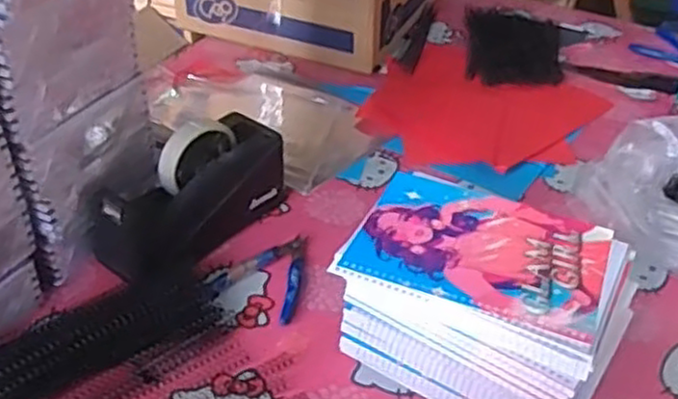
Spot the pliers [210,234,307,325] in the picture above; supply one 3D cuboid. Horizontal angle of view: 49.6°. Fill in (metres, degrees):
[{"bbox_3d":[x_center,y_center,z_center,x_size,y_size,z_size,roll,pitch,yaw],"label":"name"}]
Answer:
[{"bbox_3d":[-0.061,0.069,0.719,0.087,0.008,0.108,19,41,19],"label":"pliers"}]

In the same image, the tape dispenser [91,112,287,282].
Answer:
[{"bbox_3d":[-0.148,-0.010,0.737,0.096,0.100,0.211,28,44,28],"label":"tape dispenser"}]

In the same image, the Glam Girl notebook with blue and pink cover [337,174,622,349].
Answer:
[{"bbox_3d":[0.114,0.040,0.598,0.194,0.010,0.147,18,40,18],"label":"Glam Girl notebook with blue and pink cover"}]

